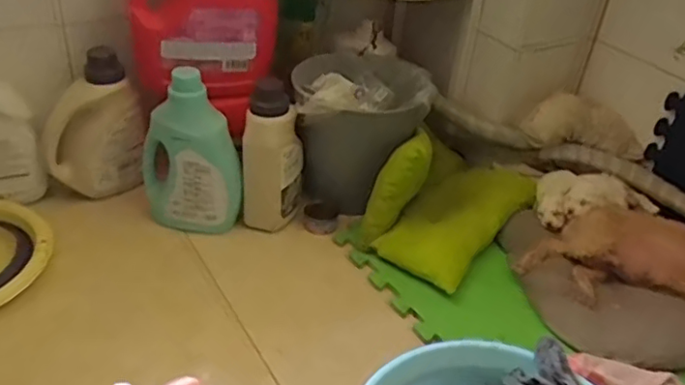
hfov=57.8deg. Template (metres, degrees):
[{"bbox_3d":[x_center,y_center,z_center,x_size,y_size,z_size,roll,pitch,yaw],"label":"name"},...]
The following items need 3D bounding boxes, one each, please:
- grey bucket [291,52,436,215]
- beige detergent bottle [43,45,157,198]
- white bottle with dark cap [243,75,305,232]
[{"bbox_3d":[0.024,-0.106,1.212,0.255,0.252,0.257,12,36,7],"label":"grey bucket"},{"bbox_3d":[-0.446,-0.111,1.126,0.177,0.246,0.089,-21,44,-33],"label":"beige detergent bottle"},{"bbox_3d":[-0.121,-0.062,1.103,0.103,0.249,0.090,3,35,-5],"label":"white bottle with dark cap"}]

